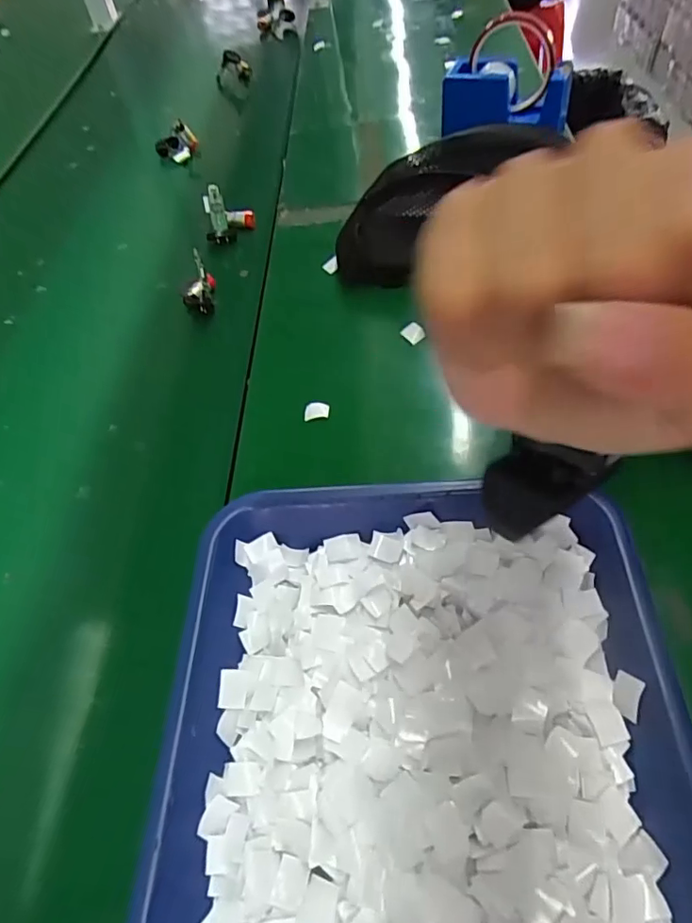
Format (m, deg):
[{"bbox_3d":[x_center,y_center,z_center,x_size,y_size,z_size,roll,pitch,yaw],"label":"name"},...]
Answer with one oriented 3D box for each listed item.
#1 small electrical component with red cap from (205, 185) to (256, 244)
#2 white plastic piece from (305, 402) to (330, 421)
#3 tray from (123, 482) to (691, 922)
[{"bbox_3d":[-0.128,-0.266,0.569,0.053,0.057,0.032,-12,56,-4],"label":"small electrical component with red cap"},{"bbox_3d":[-0.023,-0.040,0.417,0.019,0.006,0.014,2,56,5],"label":"white plastic piece"},{"bbox_3d":[0.033,0.160,0.248,0.263,0.052,0.329,-2,56,3],"label":"tray"}]

